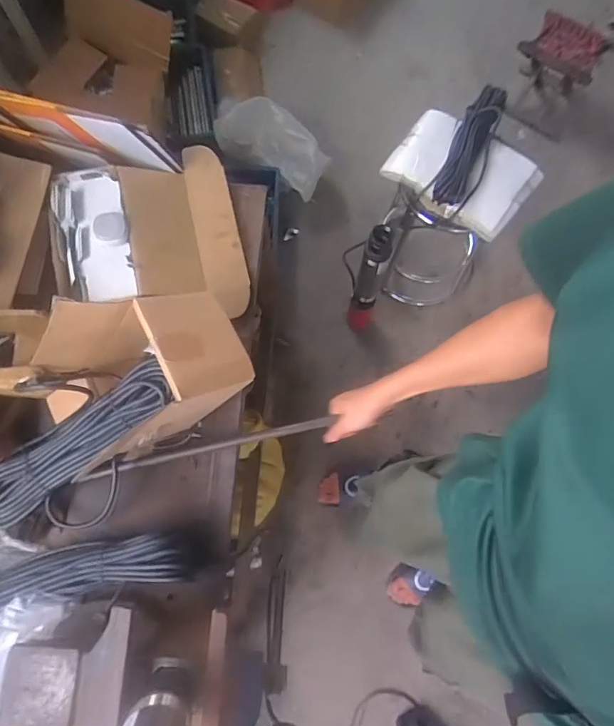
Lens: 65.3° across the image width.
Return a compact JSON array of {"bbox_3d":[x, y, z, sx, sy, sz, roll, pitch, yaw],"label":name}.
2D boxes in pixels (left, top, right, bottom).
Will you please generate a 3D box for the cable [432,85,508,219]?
[{"bbox_3d":[0.425,-0.558,1.224,0.099,0.056,0.381,24,75,6],"label":"cable"}]

